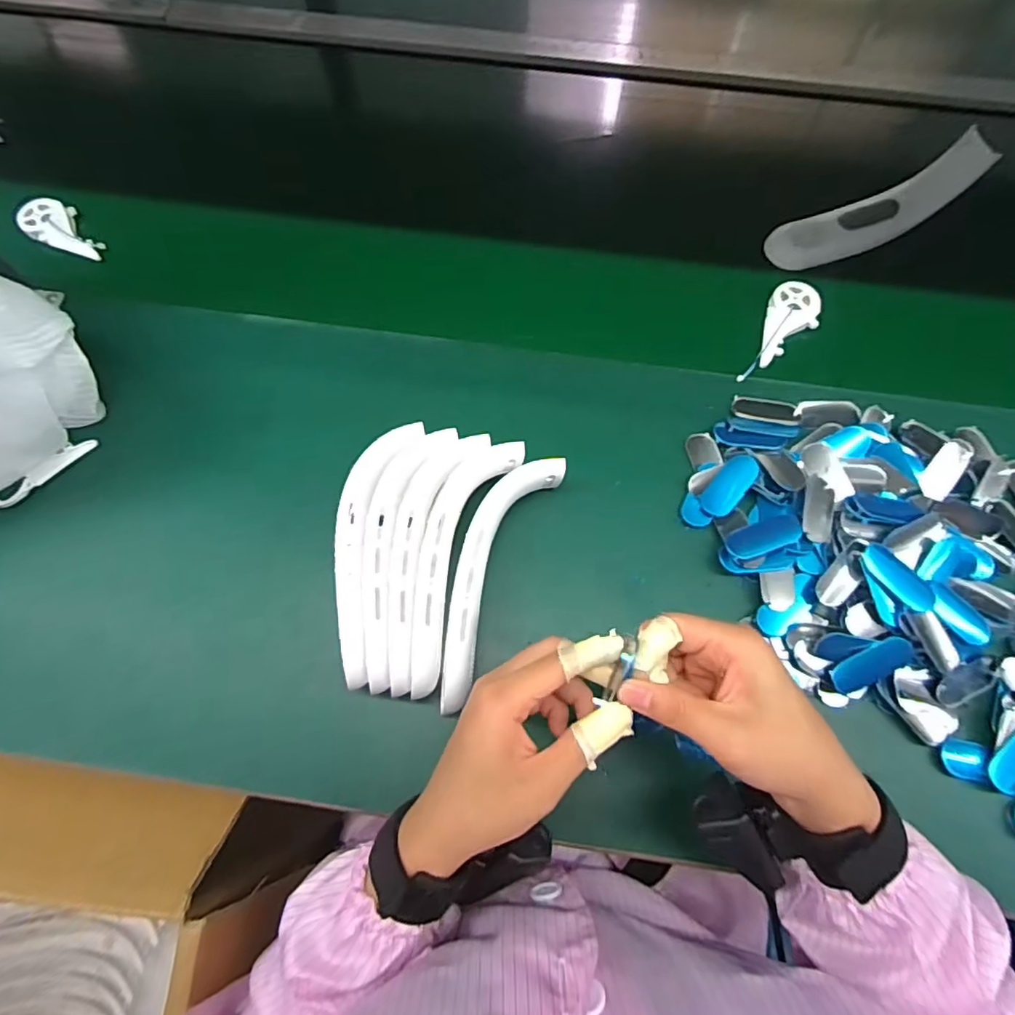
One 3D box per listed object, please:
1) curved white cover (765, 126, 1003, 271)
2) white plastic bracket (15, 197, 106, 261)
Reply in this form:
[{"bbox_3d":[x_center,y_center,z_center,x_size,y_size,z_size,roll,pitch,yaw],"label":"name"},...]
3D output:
[{"bbox_3d":[0.358,-0.289,0.550,0.197,0.039,0.056,-23,70,11],"label":"curved white cover"},{"bbox_3d":[-0.453,-0.287,0.569,0.104,0.015,0.046,23,71,8],"label":"white plastic bracket"}]

